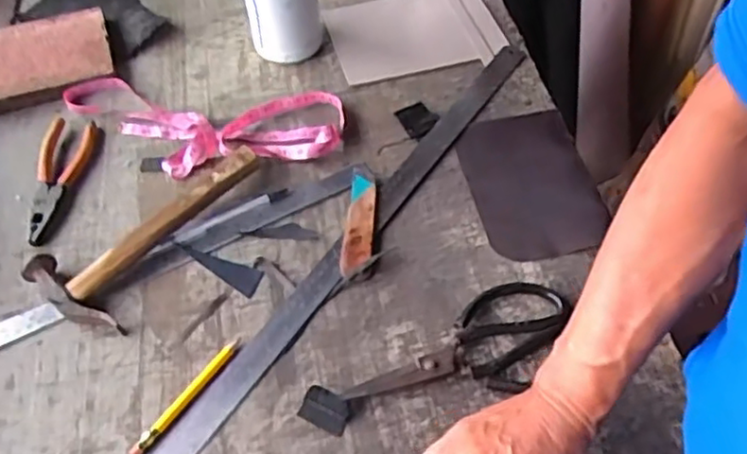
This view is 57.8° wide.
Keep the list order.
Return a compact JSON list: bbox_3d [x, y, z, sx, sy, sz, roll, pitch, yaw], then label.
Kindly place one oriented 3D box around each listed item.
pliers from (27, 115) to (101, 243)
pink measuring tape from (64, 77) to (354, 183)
[{"bbox_3d":[-0.334,-0.054,0.717,0.053,0.021,0.171,-2,52,2],"label":"pliers"},{"bbox_3d":[-0.196,-0.114,0.749,0.319,0.024,0.124,4,53,6],"label":"pink measuring tape"}]

